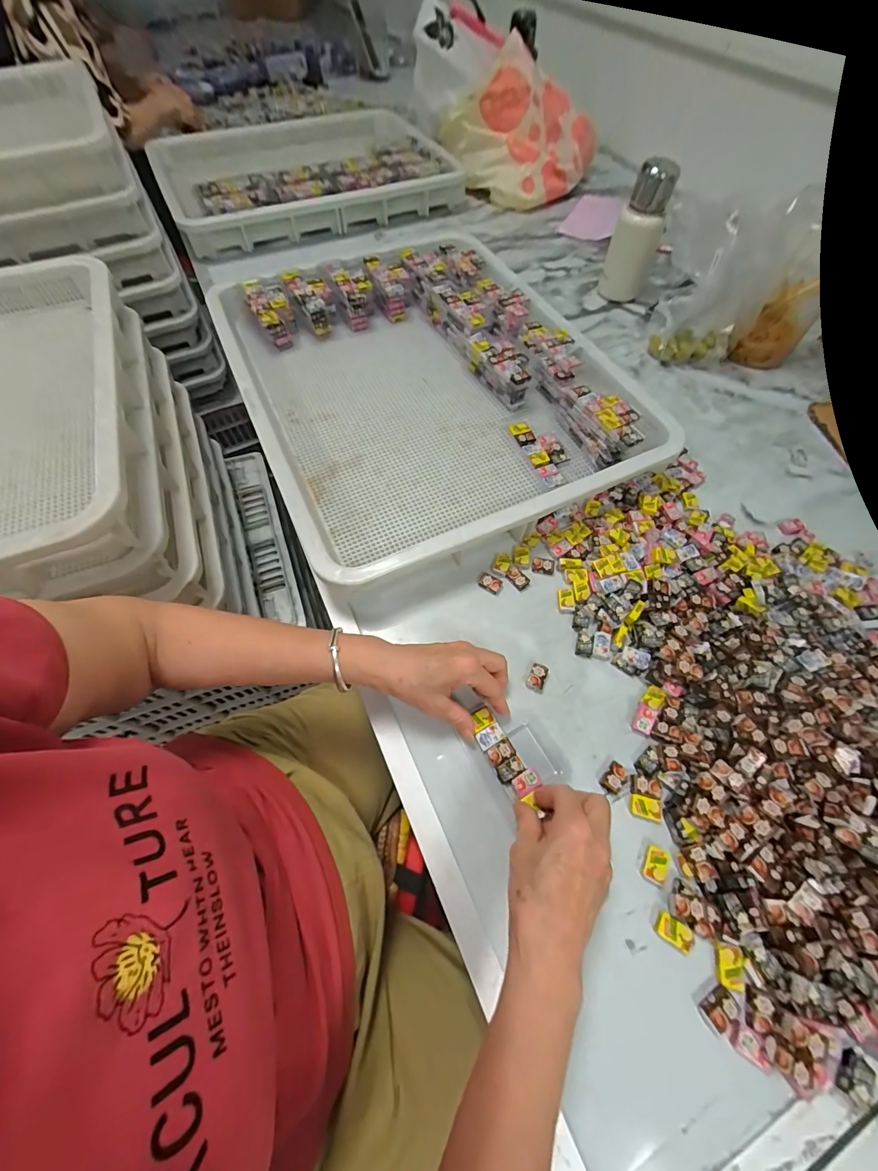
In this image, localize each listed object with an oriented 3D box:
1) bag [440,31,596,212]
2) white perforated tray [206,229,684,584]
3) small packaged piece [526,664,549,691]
[{"bbox_3d":[0.213,-1.080,0.979,0.385,0.213,0.198,-11,62,-6],"label":"bag"},{"bbox_3d":[-0.025,-0.300,0.604,0.494,0.074,0.588,-24,64,-13],"label":"white perforated tray"},{"bbox_3d":[0.103,0.096,0.431,0.017,0.009,0.024,21,63,11],"label":"small packaged piece"}]

